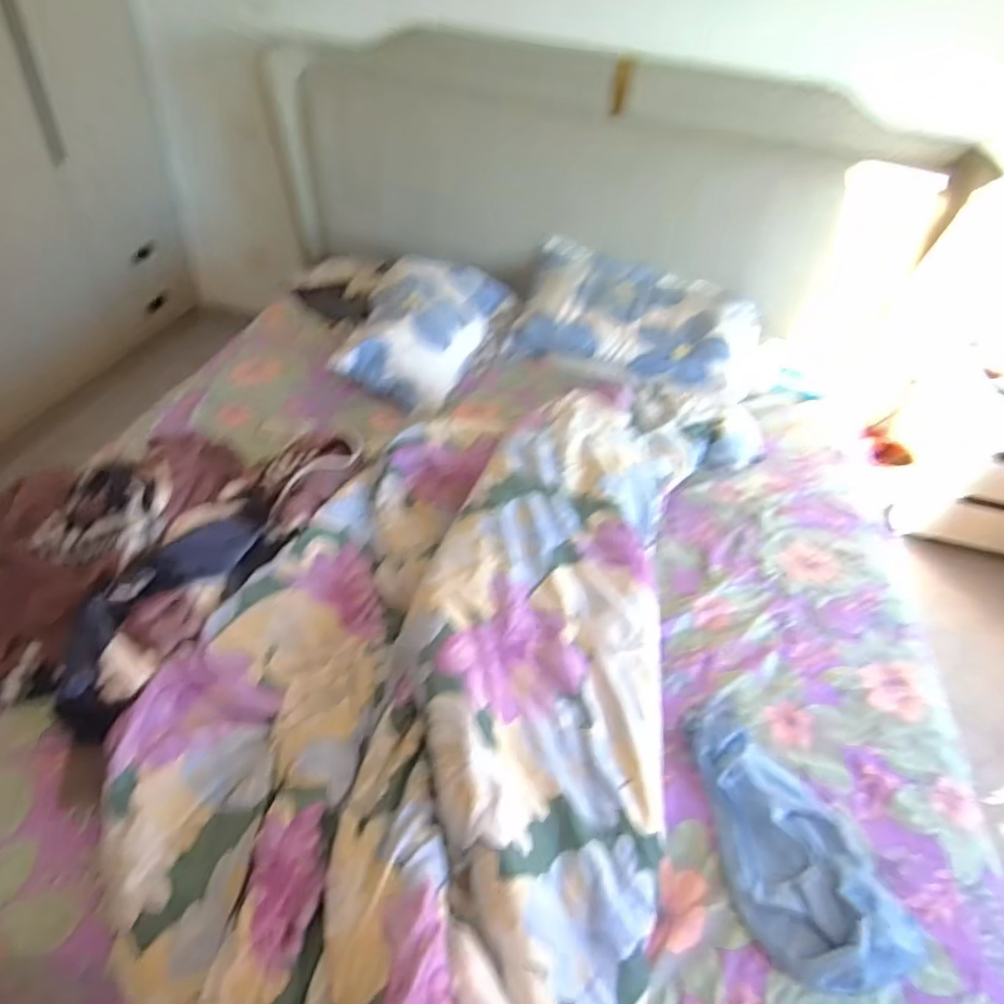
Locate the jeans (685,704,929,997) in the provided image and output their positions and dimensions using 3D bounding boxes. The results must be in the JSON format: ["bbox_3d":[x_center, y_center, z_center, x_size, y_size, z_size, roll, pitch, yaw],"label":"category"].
[{"bbox_3d":[0.397,0.457,0.922,0.216,0.047,0.387,-6,43,-14],"label":"jeans"}]

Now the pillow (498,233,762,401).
[{"bbox_3d":[0.392,-0.524,1.878,0.679,0.213,0.413,18,43,12],"label":"pillow"}]

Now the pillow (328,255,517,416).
[{"bbox_3d":[-0.207,-0.484,1.785,0.336,0.179,0.614,13,42,7],"label":"pillow"}]

